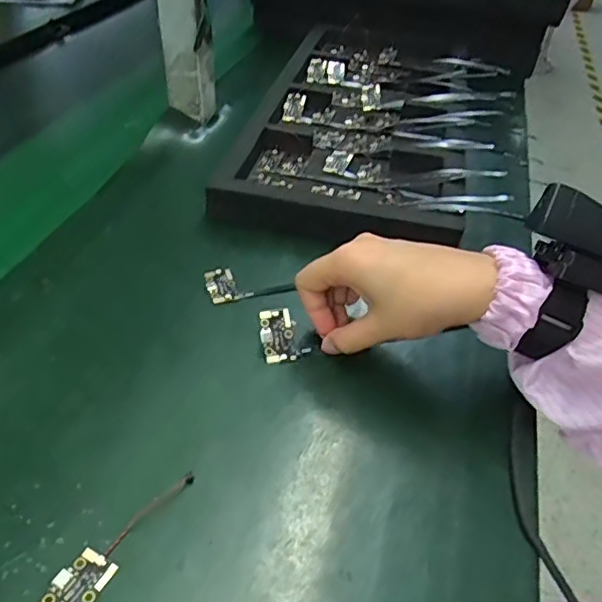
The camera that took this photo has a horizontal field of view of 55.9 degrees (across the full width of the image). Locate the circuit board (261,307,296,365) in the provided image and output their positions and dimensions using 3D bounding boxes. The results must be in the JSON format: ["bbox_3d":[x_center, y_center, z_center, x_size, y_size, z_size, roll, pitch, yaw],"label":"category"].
[{"bbox_3d":[-0.016,0.024,0.390,0.022,0.004,0.036,-3,83,-4],"label":"circuit board"}]

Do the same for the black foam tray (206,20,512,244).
[{"bbox_3d":[0.102,-0.210,0.633,0.275,0.033,0.478,11,42,8],"label":"black foam tray"}]

